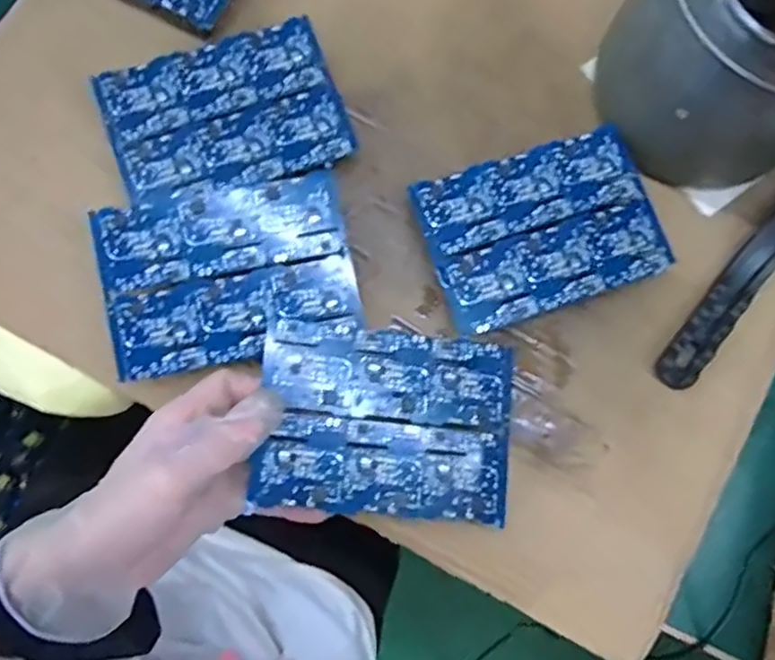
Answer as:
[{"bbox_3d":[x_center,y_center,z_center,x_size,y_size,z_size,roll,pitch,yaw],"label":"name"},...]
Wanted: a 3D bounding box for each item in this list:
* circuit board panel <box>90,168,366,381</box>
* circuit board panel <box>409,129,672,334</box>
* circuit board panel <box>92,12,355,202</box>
[{"bbox_3d":[-0.088,-0.036,0.350,0.133,0.014,0.099,-12,76,-2],"label":"circuit board panel"},{"bbox_3d":[0.091,-0.059,0.374,0.133,0.004,0.094,-19,80,-6],"label":"circuit board panel"},{"bbox_3d":[-0.095,-0.126,0.378,0.131,0.004,0.095,-20,81,-7],"label":"circuit board panel"}]

